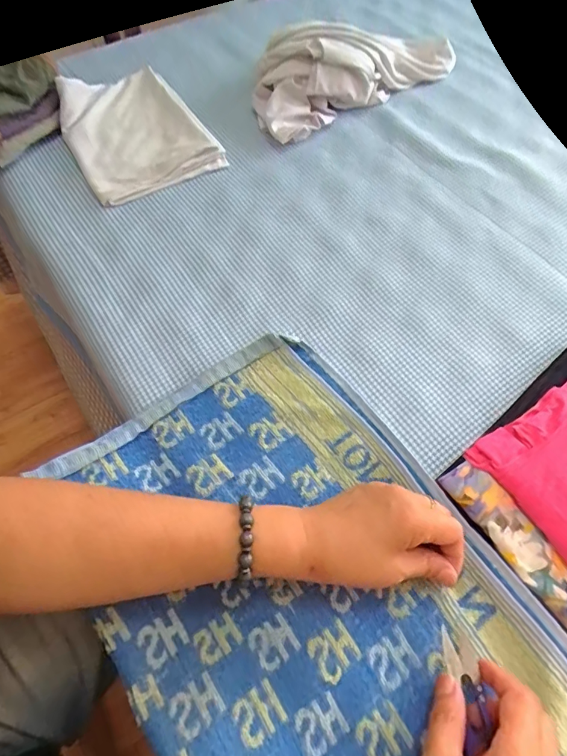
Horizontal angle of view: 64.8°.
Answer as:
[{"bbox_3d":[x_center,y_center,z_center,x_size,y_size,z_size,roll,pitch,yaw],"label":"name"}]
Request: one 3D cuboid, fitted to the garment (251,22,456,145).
[{"bbox_3d":[0.094,-0.425,0.608,0.319,0.078,0.115,-34,67,-16],"label":"garment"}]

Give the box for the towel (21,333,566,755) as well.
[{"bbox_3d":[0.015,0.158,0.332,0.268,0.037,0.396,-31,66,-15],"label":"towel"}]

